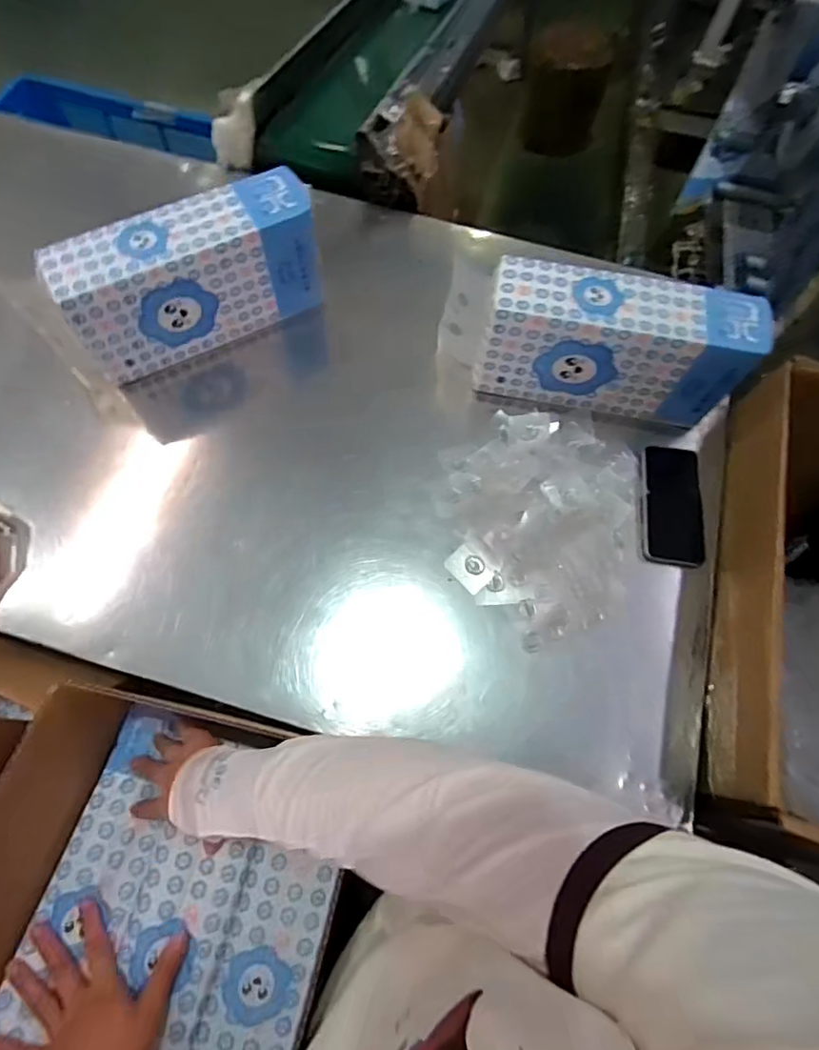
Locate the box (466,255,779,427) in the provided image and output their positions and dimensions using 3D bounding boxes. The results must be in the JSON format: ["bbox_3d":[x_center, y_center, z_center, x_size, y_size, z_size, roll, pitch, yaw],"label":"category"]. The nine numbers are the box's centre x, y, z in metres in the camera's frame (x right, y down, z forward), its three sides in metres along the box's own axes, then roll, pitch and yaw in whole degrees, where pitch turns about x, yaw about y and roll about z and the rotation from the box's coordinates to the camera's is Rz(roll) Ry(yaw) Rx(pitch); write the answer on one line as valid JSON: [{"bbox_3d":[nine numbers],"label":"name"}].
[{"bbox_3d":[0.254,-0.230,0.701,0.317,0.148,0.102,11,70,2],"label":"box"}]

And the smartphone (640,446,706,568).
[{"bbox_3d":[0.338,-0.024,0.703,0.083,0.012,0.165,12,68,-11],"label":"smartphone"}]

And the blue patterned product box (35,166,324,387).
[{"bbox_3d":[-0.280,-0.326,0.729,0.317,0.154,0.088,-27,73,-13],"label":"blue patterned product box"}]

